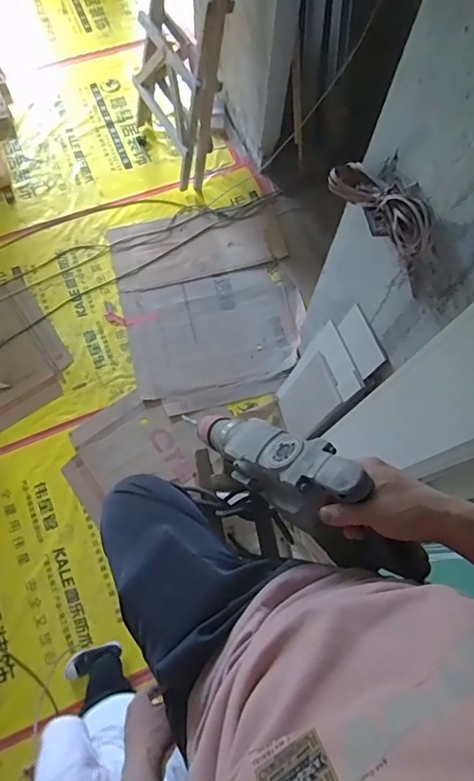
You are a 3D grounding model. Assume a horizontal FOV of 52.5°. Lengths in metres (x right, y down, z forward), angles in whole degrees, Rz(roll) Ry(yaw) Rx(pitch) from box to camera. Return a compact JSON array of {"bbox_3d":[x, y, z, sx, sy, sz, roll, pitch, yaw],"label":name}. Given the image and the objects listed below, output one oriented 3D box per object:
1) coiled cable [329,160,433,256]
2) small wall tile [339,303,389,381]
[{"bbox_3d":[0.374,-0.474,1.224,0.100,0.117,0.319,-35,64,-12],"label":"coiled cable"},{"bbox_3d":[0.434,-0.173,1.672,0.015,0.165,0.226,-16,69,-24],"label":"small wall tile"}]

